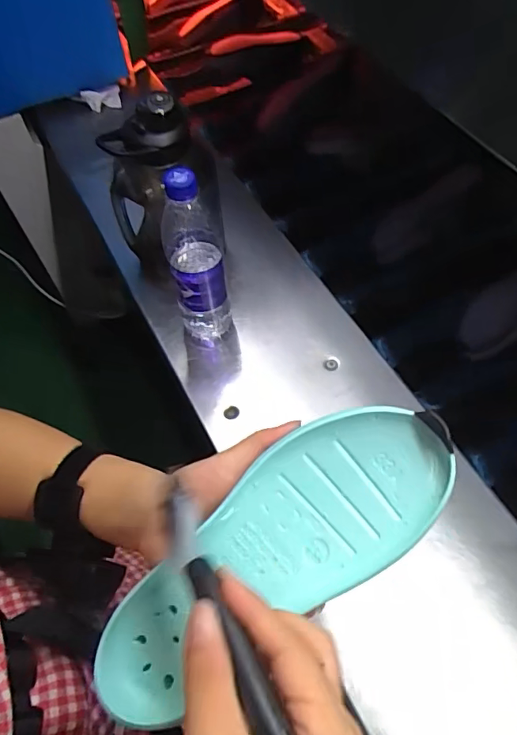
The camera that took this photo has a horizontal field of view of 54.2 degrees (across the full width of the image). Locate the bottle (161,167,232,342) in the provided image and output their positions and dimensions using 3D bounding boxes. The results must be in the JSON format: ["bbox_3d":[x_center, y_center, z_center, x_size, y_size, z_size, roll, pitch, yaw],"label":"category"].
[{"bbox_3d":[-0.072,-0.123,0.582,0.067,0.245,0.072,-9,58,-6],"label":"bottle"}]

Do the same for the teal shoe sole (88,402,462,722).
[{"bbox_3d":[0.004,0.101,0.283,0.223,0.029,0.078,-38,63,1],"label":"teal shoe sole"}]

